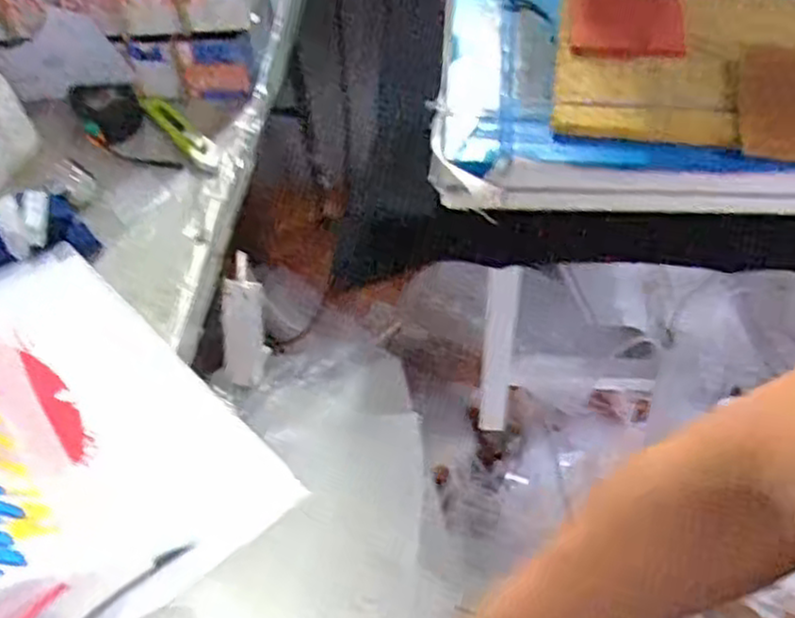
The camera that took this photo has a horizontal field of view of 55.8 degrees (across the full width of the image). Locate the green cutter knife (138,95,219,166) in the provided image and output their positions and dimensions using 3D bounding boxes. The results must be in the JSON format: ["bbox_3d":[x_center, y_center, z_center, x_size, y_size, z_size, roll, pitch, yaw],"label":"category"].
[{"bbox_3d":[-0.256,-0.211,0.880,0.029,0.011,0.149,-36,59,-20],"label":"green cutter knife"}]

